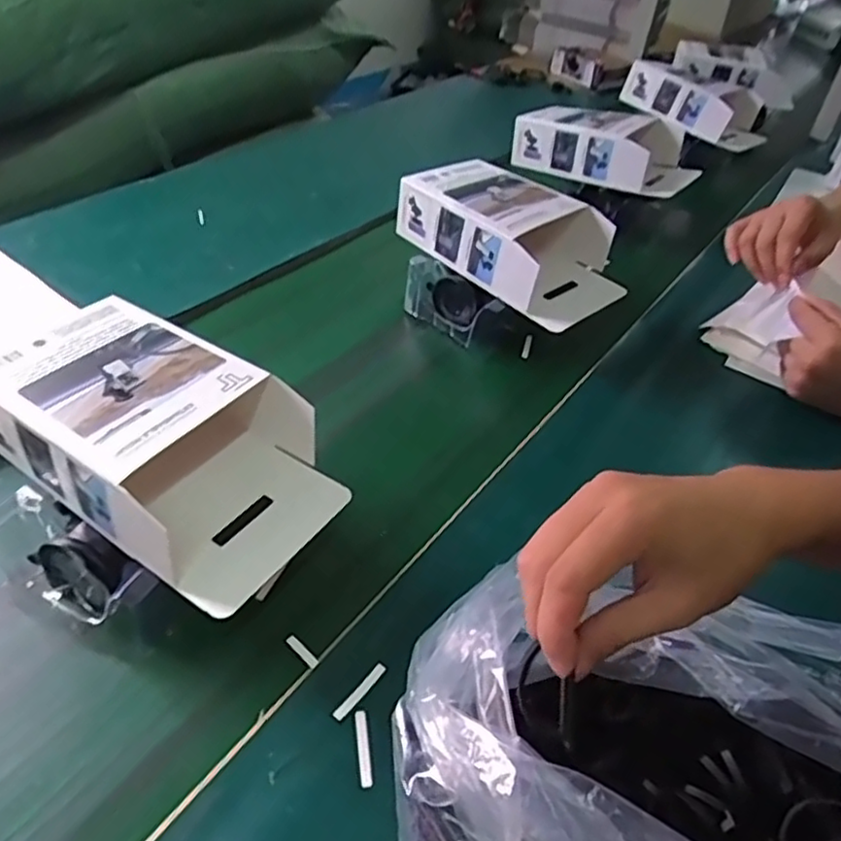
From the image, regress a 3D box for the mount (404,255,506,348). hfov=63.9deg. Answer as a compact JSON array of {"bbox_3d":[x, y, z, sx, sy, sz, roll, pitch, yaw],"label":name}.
[{"bbox_3d":[0.036,-0.142,0.805,0.126,0.068,0.038,36,28,26],"label":"mount"}]

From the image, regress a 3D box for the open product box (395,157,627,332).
[{"bbox_3d":[0.110,-0.218,0.798,0.147,0.086,0.251,-28,51,-33],"label":"open product box"}]

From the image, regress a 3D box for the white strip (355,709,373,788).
[{"bbox_3d":[-0.036,0.203,0.420,0.007,0.004,0.046,-1,42,-10],"label":"white strip"}]

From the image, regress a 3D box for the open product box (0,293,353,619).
[{"bbox_3d":[-0.185,0.012,0.483,0.244,0.072,0.137,26,45,22],"label":"open product box"}]

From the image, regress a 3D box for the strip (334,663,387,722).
[{"bbox_3d":[-0.040,0.179,0.446,0.007,0.004,0.045,31,47,24],"label":"strip"}]

